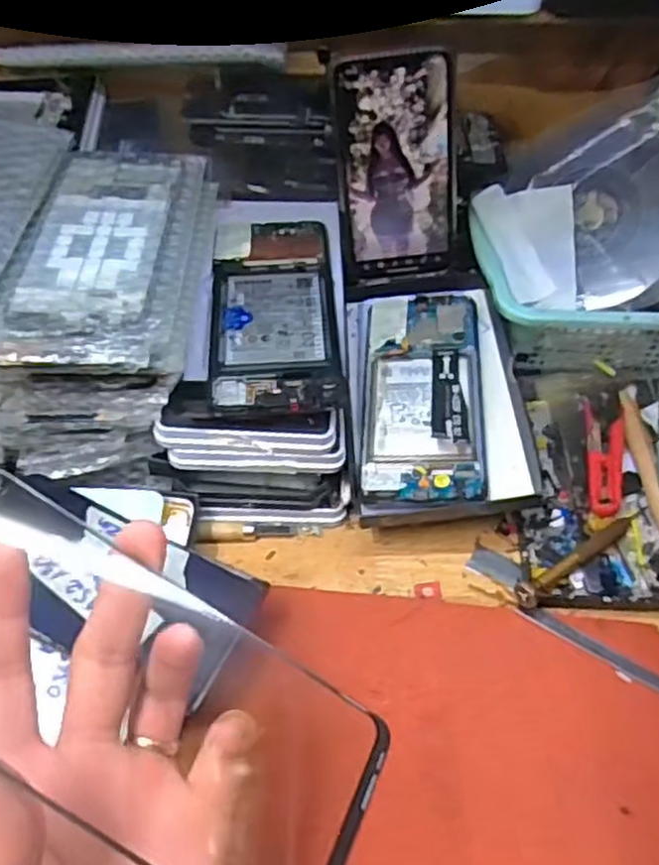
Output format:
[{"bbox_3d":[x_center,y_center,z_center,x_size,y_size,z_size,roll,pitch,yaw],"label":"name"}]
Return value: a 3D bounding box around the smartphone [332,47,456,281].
[{"bbox_3d":[0.046,-0.169,0.480,0.073,0.145,0.004,-6,40,5],"label":"smartphone"}]

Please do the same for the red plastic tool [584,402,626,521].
[{"bbox_3d":[0.174,0.017,0.457,0.026,0.008,0.081,7,51,6],"label":"red plastic tool"}]

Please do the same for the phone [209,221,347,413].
[{"bbox_3d":[-0.033,-0.076,0.442,0.074,0.007,0.162,-4,52,-3],"label":"phone"}]

